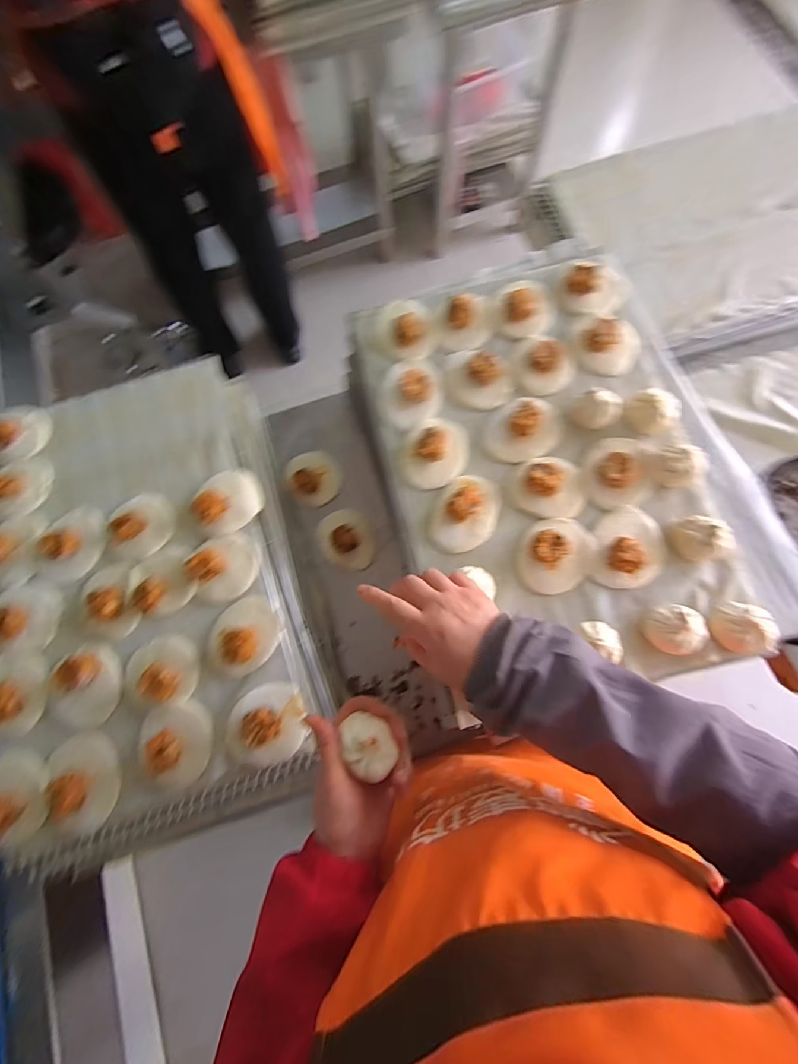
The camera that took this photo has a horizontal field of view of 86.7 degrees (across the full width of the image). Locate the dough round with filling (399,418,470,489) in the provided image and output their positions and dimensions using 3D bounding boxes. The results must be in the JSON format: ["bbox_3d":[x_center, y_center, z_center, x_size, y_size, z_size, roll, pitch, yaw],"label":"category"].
[{"bbox_3d":[0.048,-0.108,0.570,0.090,0.035,0.094,-1,76,2],"label":"dough round with filling"}]

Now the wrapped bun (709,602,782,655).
[{"bbox_3d":[0.393,0.109,0.479,0.053,0.037,0.055,0,76,2],"label":"wrapped bun"}]

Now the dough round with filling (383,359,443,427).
[{"bbox_3d":[0.018,-0.198,0.595,0.082,0.025,0.096,-5,76,1],"label":"dough round with filling"}]

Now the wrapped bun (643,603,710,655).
[{"bbox_3d":[0.314,0.111,0.479,0.052,0.037,0.053,-19,76,-2],"label":"wrapped bun"}]

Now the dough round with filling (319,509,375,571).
[{"bbox_3d":[-0.082,0.011,0.682,0.079,0.023,0.103,-38,78,-7],"label":"dough round with filling"}]

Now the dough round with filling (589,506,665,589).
[{"bbox_3d":[0.289,0.016,0.522,0.086,0.035,0.108,15,77,6],"label":"dough round with filling"}]

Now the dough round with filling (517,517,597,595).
[{"bbox_3d":[0.199,0.026,0.523,0.095,0.029,0.092,-1,76,2],"label":"dough round with filling"}]

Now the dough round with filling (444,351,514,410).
[{"bbox_3d":[0.113,-0.217,0.589,0.095,0.029,0.081,6,76,4],"label":"dough round with filling"}]

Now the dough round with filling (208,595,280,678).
[{"bbox_3d":[-0.206,0.135,0.547,0.099,0.027,0.083,-41,78,-8],"label":"dough round with filling"}]

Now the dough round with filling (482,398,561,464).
[{"bbox_3d":[0.173,-0.141,0.582,0.104,0.033,0.089,-43,78,-8],"label":"dough round with filling"}]

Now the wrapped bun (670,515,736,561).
[{"bbox_3d":[0.363,0.007,0.507,0.048,0.039,0.056,-14,76,-1],"label":"wrapped bun"}]

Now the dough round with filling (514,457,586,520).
[{"bbox_3d":[0.196,-0.059,0.548,0.094,0.032,0.079,-4,76,1],"label":"dough round with filling"}]

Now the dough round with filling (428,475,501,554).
[{"bbox_3d":[0.087,-0.024,0.544,0.079,0.028,0.106,28,79,9],"label":"dough round with filling"}]

